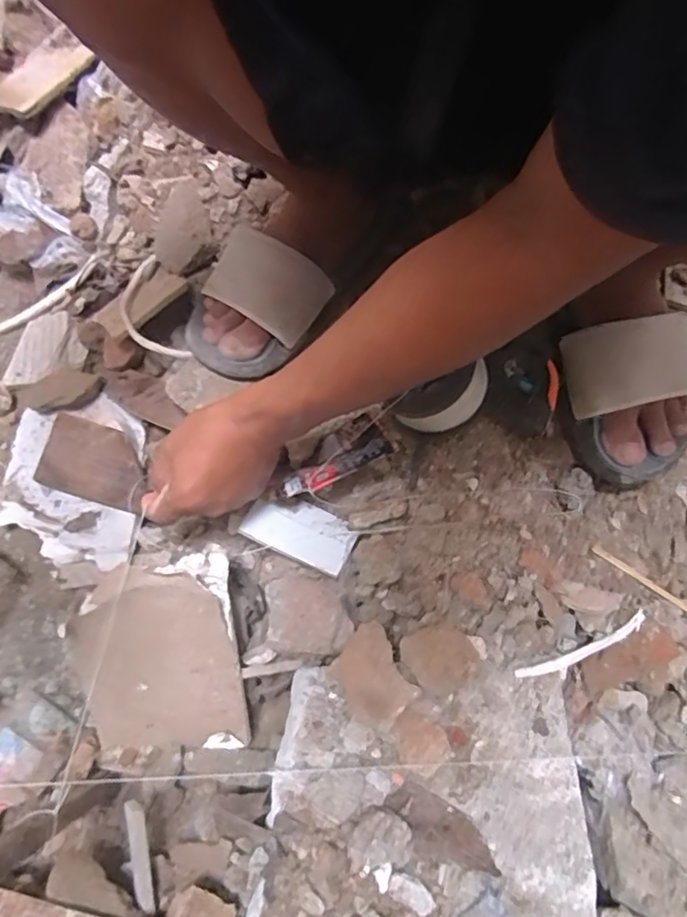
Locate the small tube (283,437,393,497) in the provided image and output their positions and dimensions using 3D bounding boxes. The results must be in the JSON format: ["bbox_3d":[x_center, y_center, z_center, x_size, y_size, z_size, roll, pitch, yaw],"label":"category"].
[{"bbox_3d":[-0.006,0.007,0.457,0.087,0.021,0.024,-24,73,9],"label":"small tube"}]

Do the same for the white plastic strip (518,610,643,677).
[{"bbox_3d":[0.196,0.152,0.473,0.121,0.011,0.013,-22,73,-9],"label":"white plastic strip"}]

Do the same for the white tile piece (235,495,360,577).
[{"bbox_3d":[-0.036,0.057,0.479,0.088,0.010,0.045,25,72,6],"label":"white tile piece"}]

